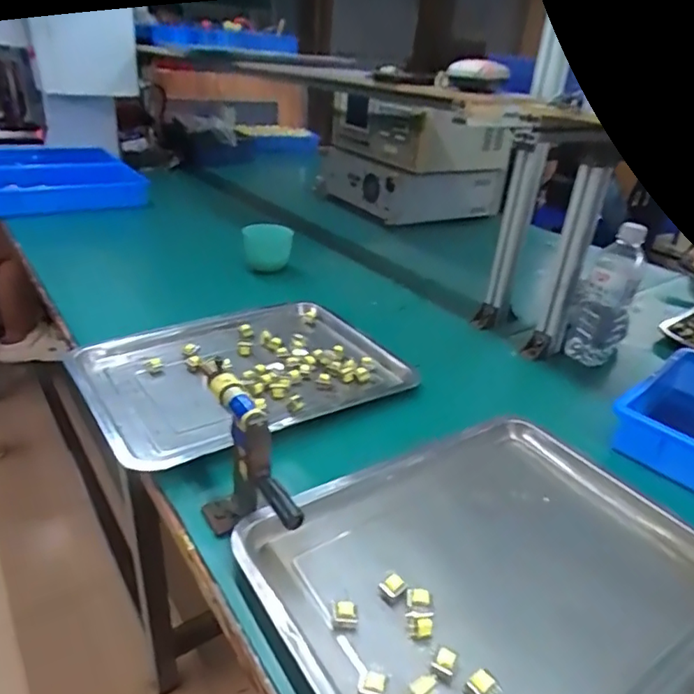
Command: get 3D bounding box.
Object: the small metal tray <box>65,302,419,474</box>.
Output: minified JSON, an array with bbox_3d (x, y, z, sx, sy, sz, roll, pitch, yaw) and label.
[{"bbox_3d":[-0.132,0.029,0.730,0.390,0.026,0.290,-15,35,-32],"label":"small metal tray"}]

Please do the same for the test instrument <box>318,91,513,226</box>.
[{"bbox_3d":[0.161,-0.508,1.473,0.339,0.273,0.425,-11,33,-28],"label":"test instrument"}]

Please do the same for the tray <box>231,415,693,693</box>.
[{"bbox_3d":[0.133,0.197,0.484,0.389,0.037,0.289,-15,34,-32],"label":"tray"}]

